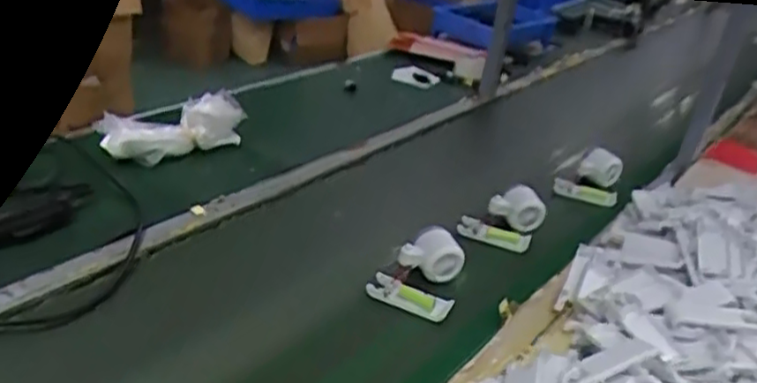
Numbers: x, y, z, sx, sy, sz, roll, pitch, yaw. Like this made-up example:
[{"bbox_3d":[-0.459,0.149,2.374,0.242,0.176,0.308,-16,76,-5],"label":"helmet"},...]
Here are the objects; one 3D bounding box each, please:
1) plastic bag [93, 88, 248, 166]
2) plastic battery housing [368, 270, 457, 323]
[{"bbox_3d":[-0.316,-0.092,1.074,0.223,0.087,0.081,-3,30,-19],"label":"plastic bag"},{"bbox_3d":[0.040,0.130,0.856,0.108,0.027,0.028,20,30,19],"label":"plastic battery housing"}]

